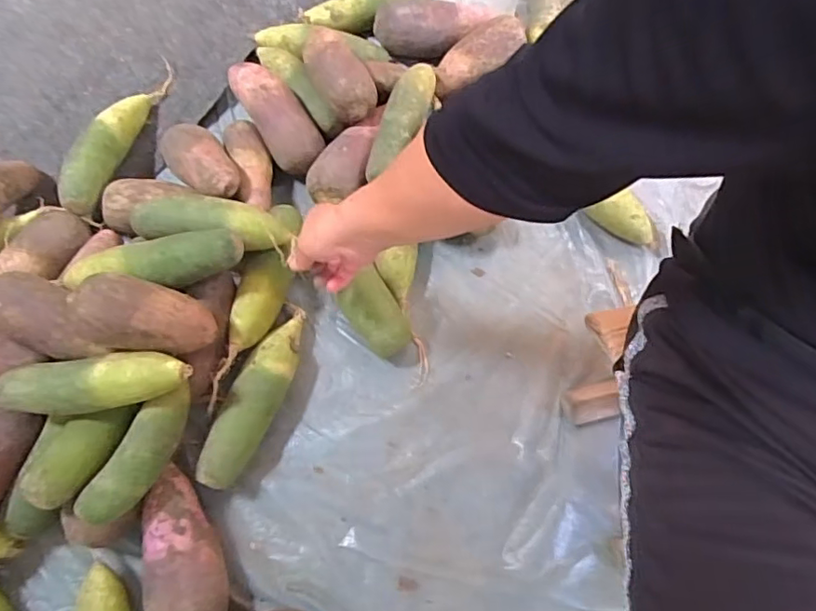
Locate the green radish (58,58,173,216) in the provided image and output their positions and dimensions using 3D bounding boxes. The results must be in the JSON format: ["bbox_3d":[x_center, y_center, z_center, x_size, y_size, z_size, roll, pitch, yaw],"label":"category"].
[{"bbox_3d":[-0.382,-0.238,0.748,0.046,0.054,0.288,7,52,4],"label":"green radish"}]

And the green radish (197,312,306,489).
[{"bbox_3d":[-0.168,0.104,0.633,0.051,0.058,0.209,22,71,9],"label":"green radish"}]

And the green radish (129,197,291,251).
[{"bbox_3d":[-0.230,-0.094,0.639,0.189,0.057,0.064,10,69,5],"label":"green radish"}]

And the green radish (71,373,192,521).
[{"bbox_3d":[-0.263,0.147,0.563,0.047,0.055,0.149,22,71,9],"label":"green radish"}]

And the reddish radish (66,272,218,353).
[{"bbox_3d":[-0.269,0.012,0.575,0.131,0.064,0.066,12,88,-35],"label":"reddish radish"}]

